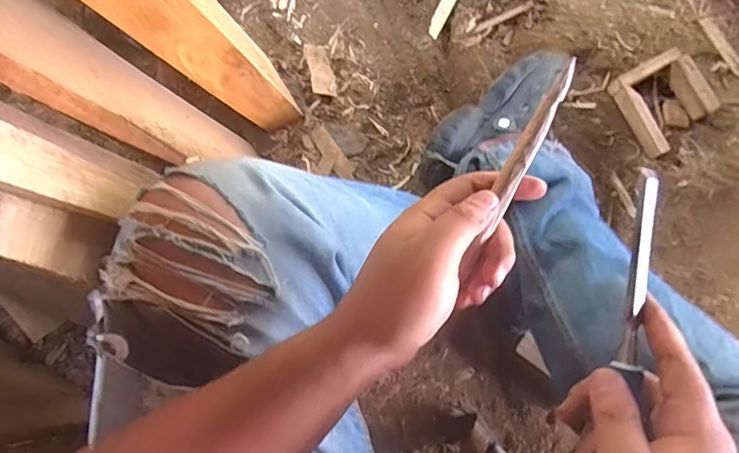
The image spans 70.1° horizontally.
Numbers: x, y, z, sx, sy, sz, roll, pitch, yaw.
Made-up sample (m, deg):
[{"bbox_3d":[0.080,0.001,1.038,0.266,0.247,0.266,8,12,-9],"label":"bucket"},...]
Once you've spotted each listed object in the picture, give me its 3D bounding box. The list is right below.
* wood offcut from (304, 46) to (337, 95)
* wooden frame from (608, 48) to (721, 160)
[{"bbox_3d":[-0.082,-0.261,0.877,0.038,0.009,0.096,-13,74,-4],"label":"wood offcut"},{"bbox_3d":[0.496,-0.212,0.884,0.155,0.044,0.143,-31,76,-9],"label":"wooden frame"}]

